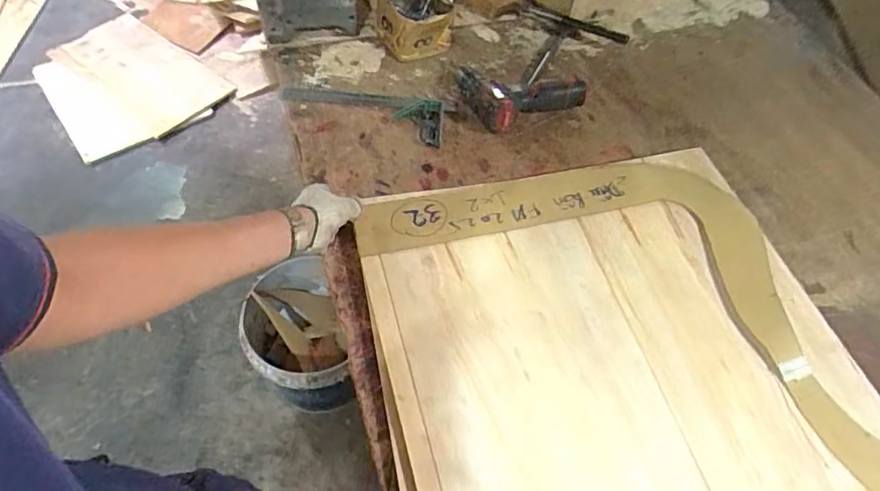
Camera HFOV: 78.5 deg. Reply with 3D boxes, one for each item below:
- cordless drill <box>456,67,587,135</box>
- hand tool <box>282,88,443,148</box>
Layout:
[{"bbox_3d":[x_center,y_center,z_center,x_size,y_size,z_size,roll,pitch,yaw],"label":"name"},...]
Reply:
[{"bbox_3d":[0.124,-0.229,0.858,0.208,0.055,0.112,12,57,2],"label":"cordless drill"},{"bbox_3d":[-0.122,-0.228,0.869,0.269,0.015,0.086,16,57,5],"label":"hand tool"}]

